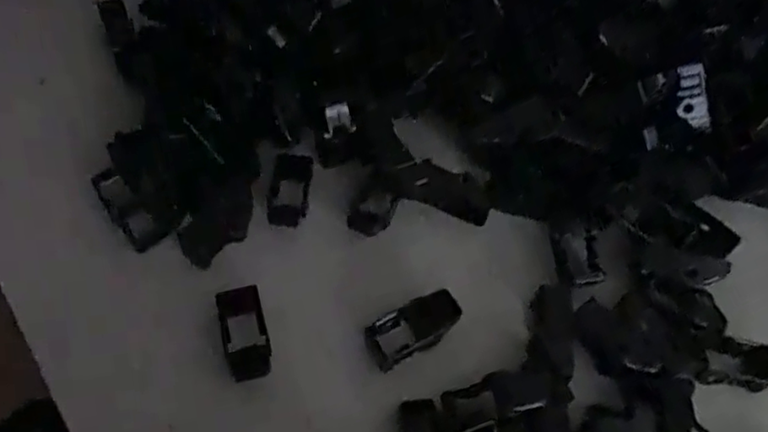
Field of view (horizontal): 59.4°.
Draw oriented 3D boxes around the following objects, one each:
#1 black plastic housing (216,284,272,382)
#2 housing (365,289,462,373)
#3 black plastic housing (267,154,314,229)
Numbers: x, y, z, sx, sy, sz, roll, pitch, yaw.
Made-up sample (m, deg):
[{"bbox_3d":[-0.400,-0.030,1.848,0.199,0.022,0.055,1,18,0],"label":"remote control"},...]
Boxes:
[{"bbox_3d":[-0.071,0.061,0.344,0.022,0.014,0.048,-11,57,-12],"label":"black plastic housing"},{"bbox_3d":[0.016,0.057,0.346,0.049,0.014,0.024,-22,60,-18],"label":"housing"},{"bbox_3d":[-0.055,-0.015,0.390,0.023,0.007,0.049,6,55,-1],"label":"black plastic housing"}]

